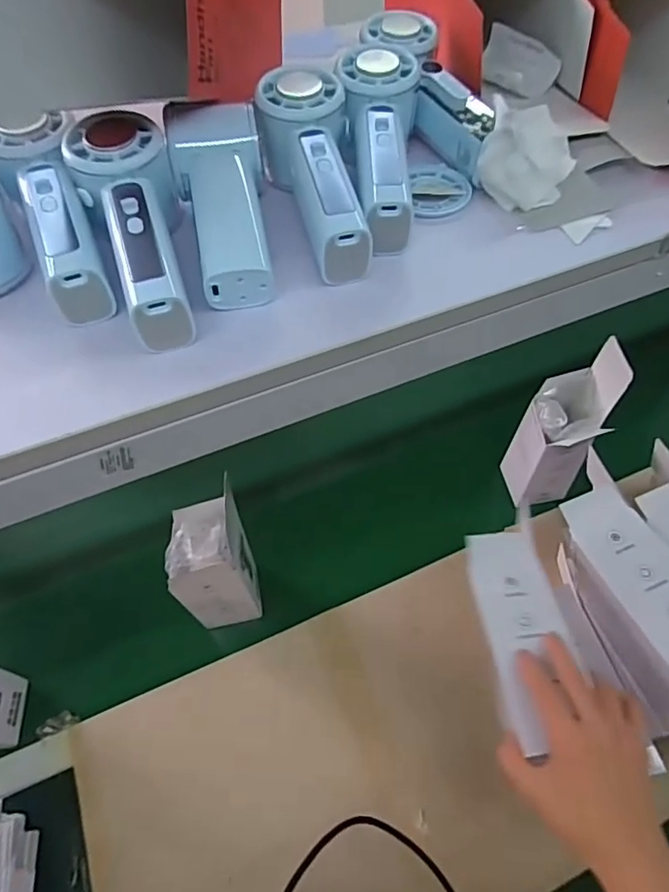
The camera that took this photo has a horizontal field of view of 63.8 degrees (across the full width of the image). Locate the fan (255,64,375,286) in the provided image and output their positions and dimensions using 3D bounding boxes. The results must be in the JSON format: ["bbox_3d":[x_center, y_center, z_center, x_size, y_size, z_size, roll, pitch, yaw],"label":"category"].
[{"bbox_3d":[-0.014,-0.174,0.339,0.056,0.056,0.144,-8,56,-4],"label":"fan"}]

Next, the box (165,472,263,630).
[{"bbox_3d":[-0.137,0.131,0.618,0.076,0.183,0.096,-8,56,-4],"label":"box"}]

